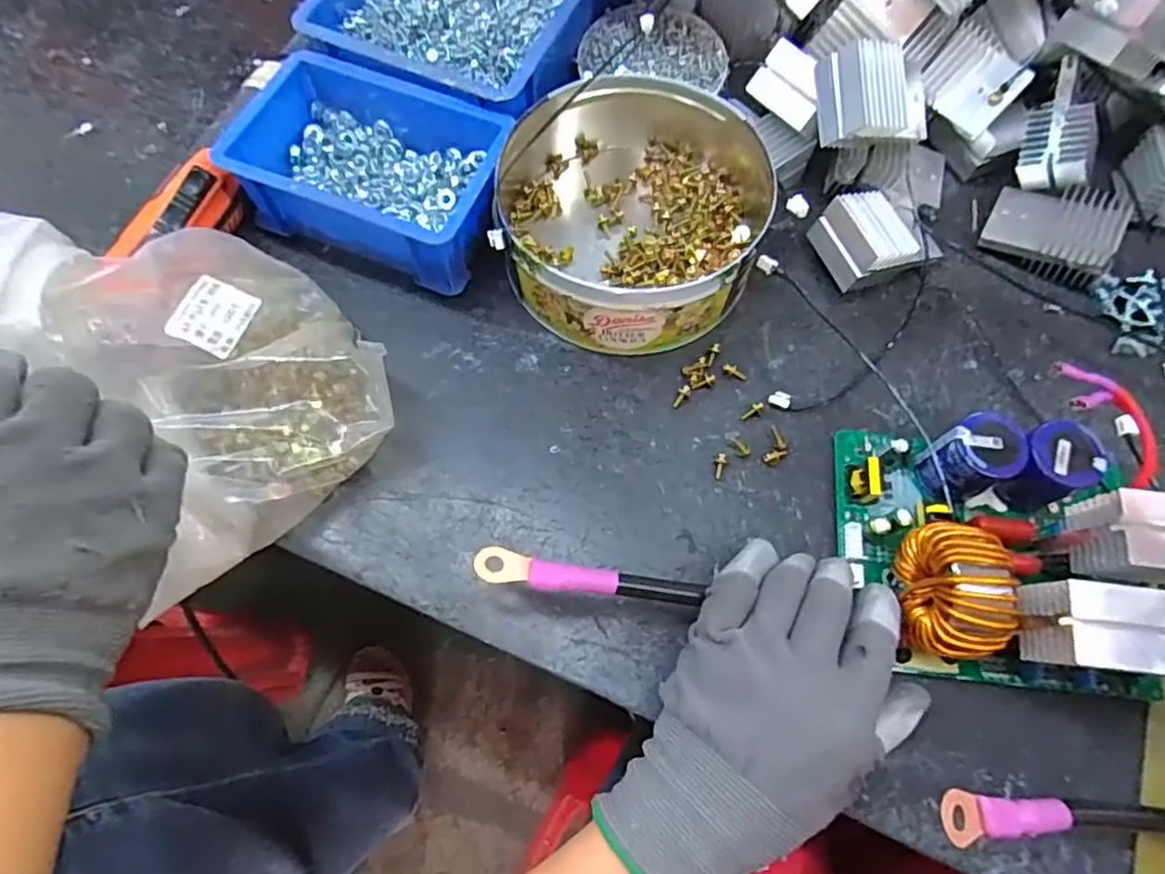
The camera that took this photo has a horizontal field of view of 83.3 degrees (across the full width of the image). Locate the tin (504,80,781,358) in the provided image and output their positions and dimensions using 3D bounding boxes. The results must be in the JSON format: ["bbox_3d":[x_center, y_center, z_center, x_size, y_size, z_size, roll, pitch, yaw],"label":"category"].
[{"bbox_3d":[0.025,-0.137,0.381,0.150,0.057,0.171,-6,69,-3],"label":"tin"}]

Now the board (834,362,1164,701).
[{"bbox_3d":[0.203,0.047,0.301,0.138,0.073,0.121,4,68,1],"label":"board"}]

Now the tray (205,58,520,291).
[{"bbox_3d":[-0.122,-0.157,0.388,0.148,0.053,0.106,21,70,8],"label":"tray"}]

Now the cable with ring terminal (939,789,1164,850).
[{"bbox_3d":[0.210,0.155,0.261,0.188,0.036,0.018,17,67,-22],"label":"cable with ring terminal"}]

